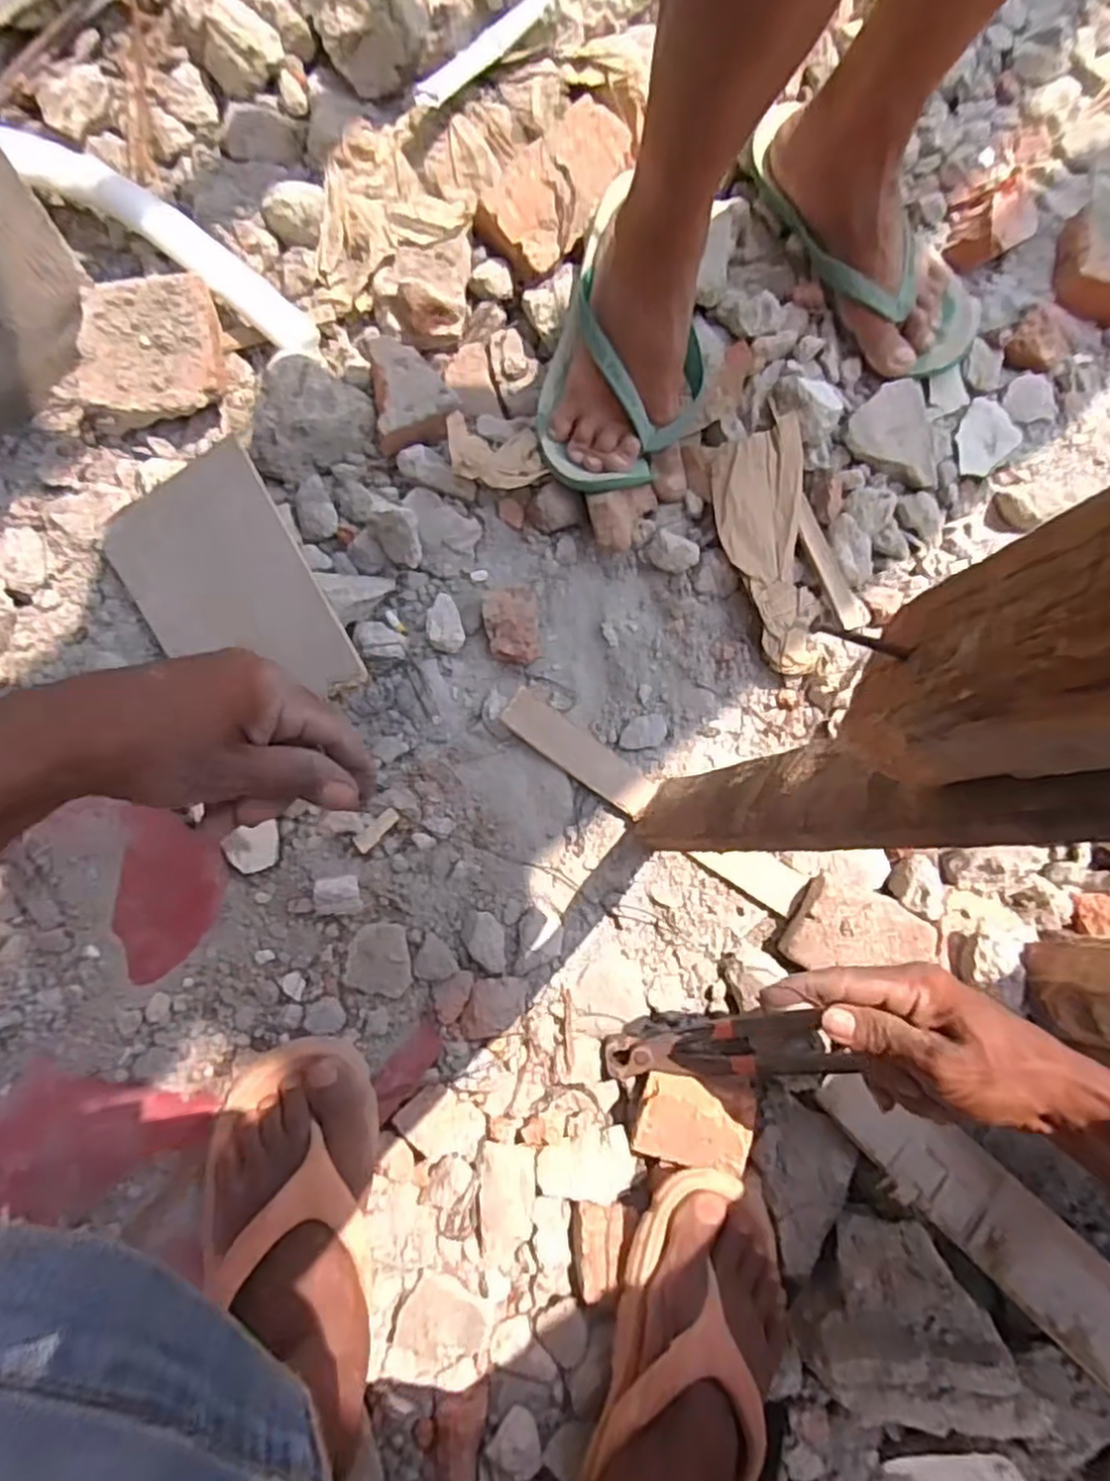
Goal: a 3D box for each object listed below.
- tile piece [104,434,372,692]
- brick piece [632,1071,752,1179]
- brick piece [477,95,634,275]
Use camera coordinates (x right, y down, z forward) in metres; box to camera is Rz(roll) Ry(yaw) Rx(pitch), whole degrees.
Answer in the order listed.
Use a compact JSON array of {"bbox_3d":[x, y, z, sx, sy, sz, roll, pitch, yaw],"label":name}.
[{"bbox_3d":[-0.238,-0.102,0.536,0.138,0.012,0.181,-26,99,16],"label":"tile piece"},{"bbox_3d":[0.101,0.278,0.525,0.079,0.019,0.061,13,92,10],"label":"brick piece"},{"bbox_3d":[0.007,-0.468,0.615,0.084,0.036,0.143,42,81,0],"label":"brick piece"}]

